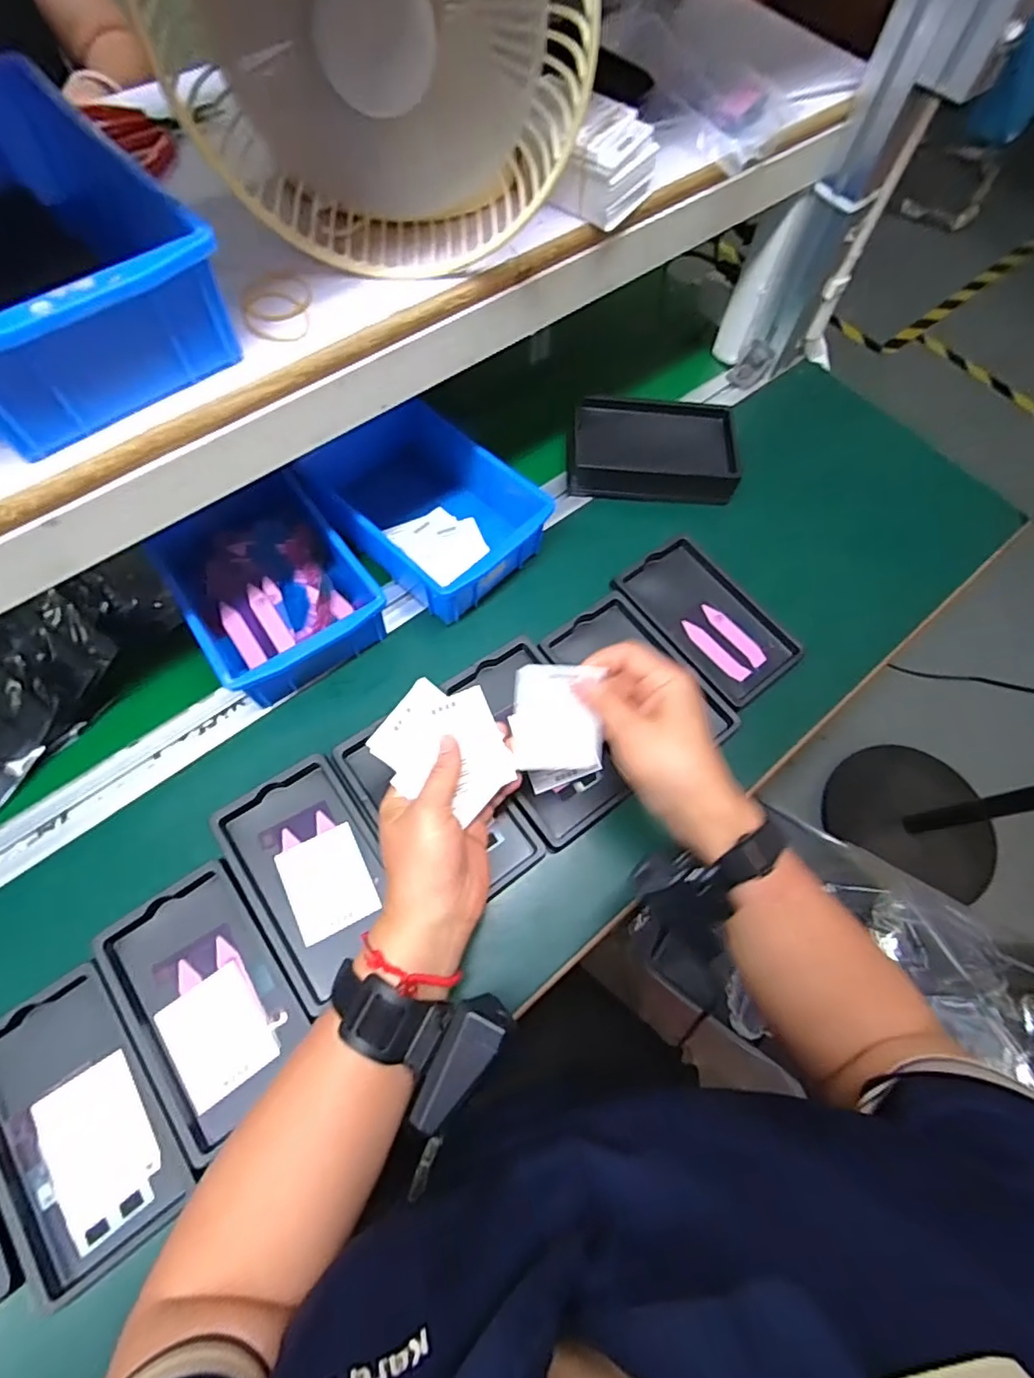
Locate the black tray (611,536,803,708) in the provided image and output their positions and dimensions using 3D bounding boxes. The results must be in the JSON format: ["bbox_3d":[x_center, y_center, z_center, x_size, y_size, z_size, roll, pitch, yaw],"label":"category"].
[{"bbox_3d":[0.172,-0.063,0.536,0.094,0.020,0.159,-36,72,-17],"label":"black tray"}]

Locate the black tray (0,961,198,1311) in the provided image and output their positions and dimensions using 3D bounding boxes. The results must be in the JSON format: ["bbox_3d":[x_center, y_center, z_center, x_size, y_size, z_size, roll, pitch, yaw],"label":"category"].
[{"bbox_3d":[-0.272,0.267,0.366,0.095,0.020,0.156,-33,72,-16],"label":"black tray"}]

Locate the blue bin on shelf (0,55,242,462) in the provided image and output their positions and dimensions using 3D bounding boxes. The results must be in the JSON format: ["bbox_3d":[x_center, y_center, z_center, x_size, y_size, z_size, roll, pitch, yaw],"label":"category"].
[{"bbox_3d":[-0.248,-0.213,0.296,0.122,0.070,0.201,-40,74,-18],"label":"blue bin on shelf"}]

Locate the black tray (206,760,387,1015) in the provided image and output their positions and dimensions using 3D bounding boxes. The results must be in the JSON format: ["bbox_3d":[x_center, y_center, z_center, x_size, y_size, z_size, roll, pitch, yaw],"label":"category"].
[{"bbox_3d":[-0.146,0.134,0.427,0.092,0.022,0.150,-31,71,-15],"label":"black tray"}]

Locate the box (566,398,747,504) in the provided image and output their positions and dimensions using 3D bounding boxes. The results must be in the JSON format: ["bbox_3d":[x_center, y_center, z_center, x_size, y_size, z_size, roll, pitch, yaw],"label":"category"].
[{"bbox_3d":[0.133,-0.238,0.584,0.161,0.040,0.095,6,66,0],"label":"box"}]

